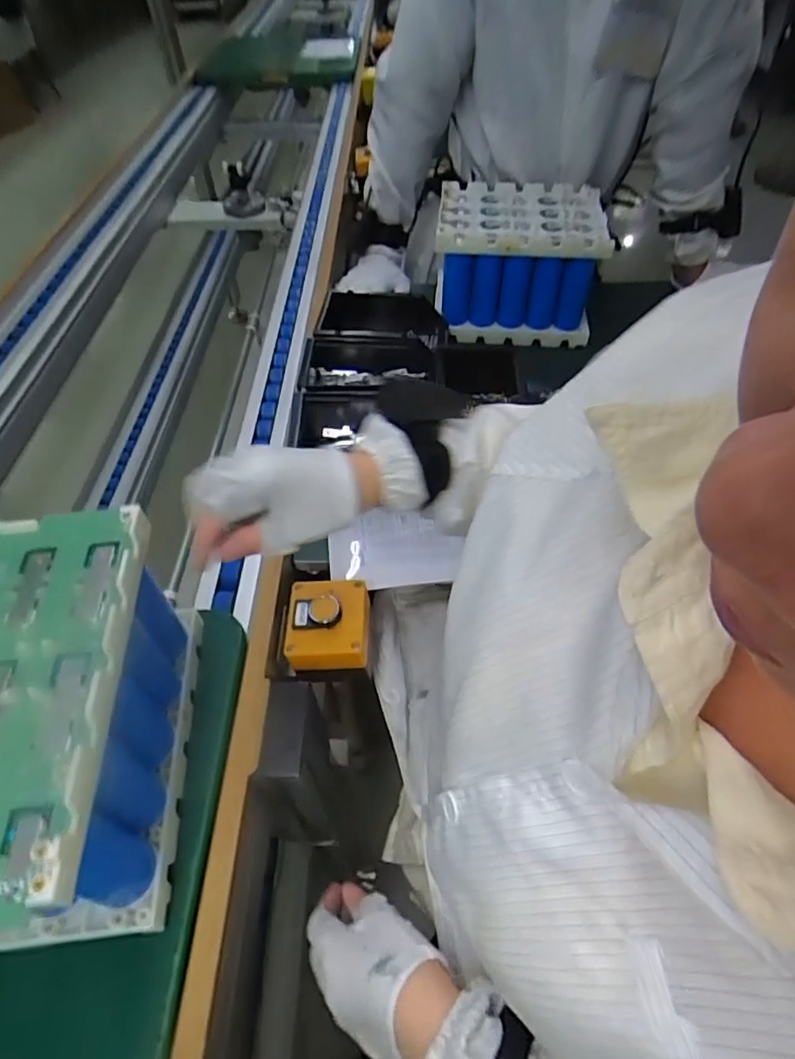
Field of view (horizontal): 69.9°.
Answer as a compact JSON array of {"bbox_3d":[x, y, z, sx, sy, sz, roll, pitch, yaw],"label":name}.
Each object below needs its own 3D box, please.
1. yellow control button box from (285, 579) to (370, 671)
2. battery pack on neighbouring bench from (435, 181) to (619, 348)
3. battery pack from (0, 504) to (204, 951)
[{"bbox_3d":[-0.064,0.089,0.542,0.077,0.044,0.083,0,51,1],"label":"yellow control button box"},{"bbox_3d":[0.174,-0.393,0.846,0.219,0.162,0.155,2,51,3],"label":"battery pack on neighbouring bench"},{"bbox_3d":[-0.252,0.130,0.377,0.175,0.145,0.236,-6,51,-4],"label":"battery pack"}]

